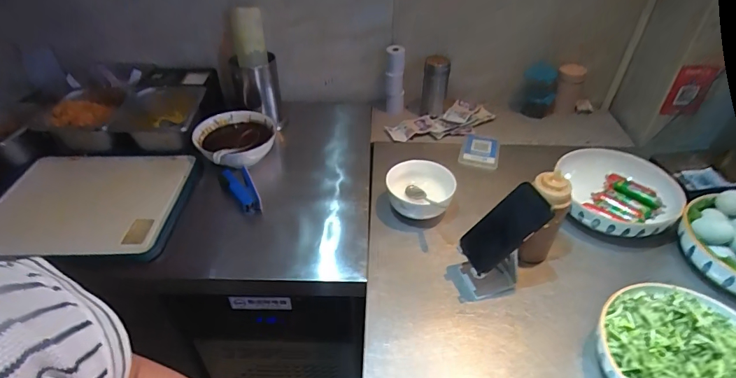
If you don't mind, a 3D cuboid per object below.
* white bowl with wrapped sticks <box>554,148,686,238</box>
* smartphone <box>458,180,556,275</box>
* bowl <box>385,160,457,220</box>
[{"bbox_3d":[0.471,0.012,0.810,0.202,0.080,0.215,0,39,0],"label":"white bowl with wrapped sticks"},{"bbox_3d":[0.205,0.062,0.635,0.015,0.147,0.071,21,30,-42],"label":"smartphone"},{"bbox_3d":[0.104,0.008,0.813,0.126,0.082,0.127,0,39,0],"label":"bowl"}]

